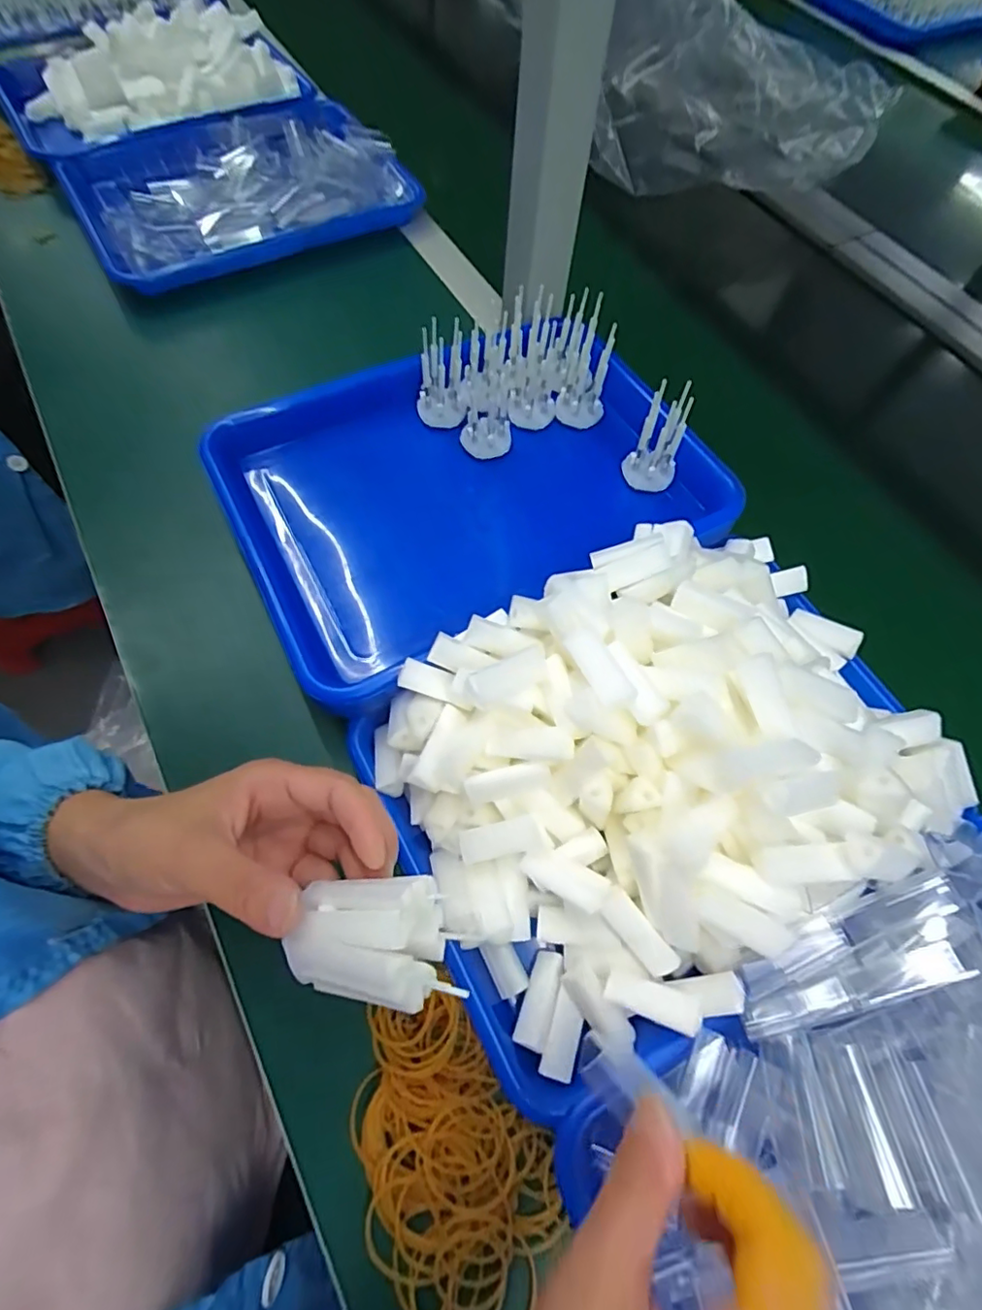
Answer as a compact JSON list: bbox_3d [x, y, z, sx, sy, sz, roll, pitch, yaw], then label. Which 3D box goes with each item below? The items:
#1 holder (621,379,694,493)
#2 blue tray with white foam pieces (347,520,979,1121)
[{"bbox_3d":[0.122,-0.154,0.407,0.037,0.072,0.031,26,65,9],"label":"holder"},{"bbox_3d":[0.095,0.055,0.320,0.305,0.099,0.234,-29,69,-16],"label":"blue tray with white foam pieces"}]

